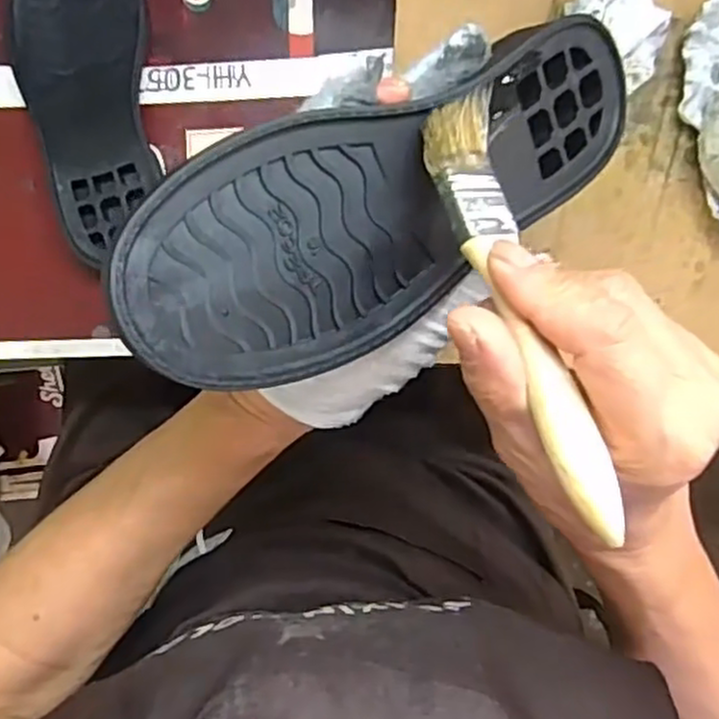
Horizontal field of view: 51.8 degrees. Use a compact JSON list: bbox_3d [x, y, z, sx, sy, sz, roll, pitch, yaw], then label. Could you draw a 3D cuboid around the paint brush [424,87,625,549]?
[{"bbox_3d":[0.049,-0.019,0.225,0.023,0.009,0.144,-16,75,-1],"label":"paint brush"}]

